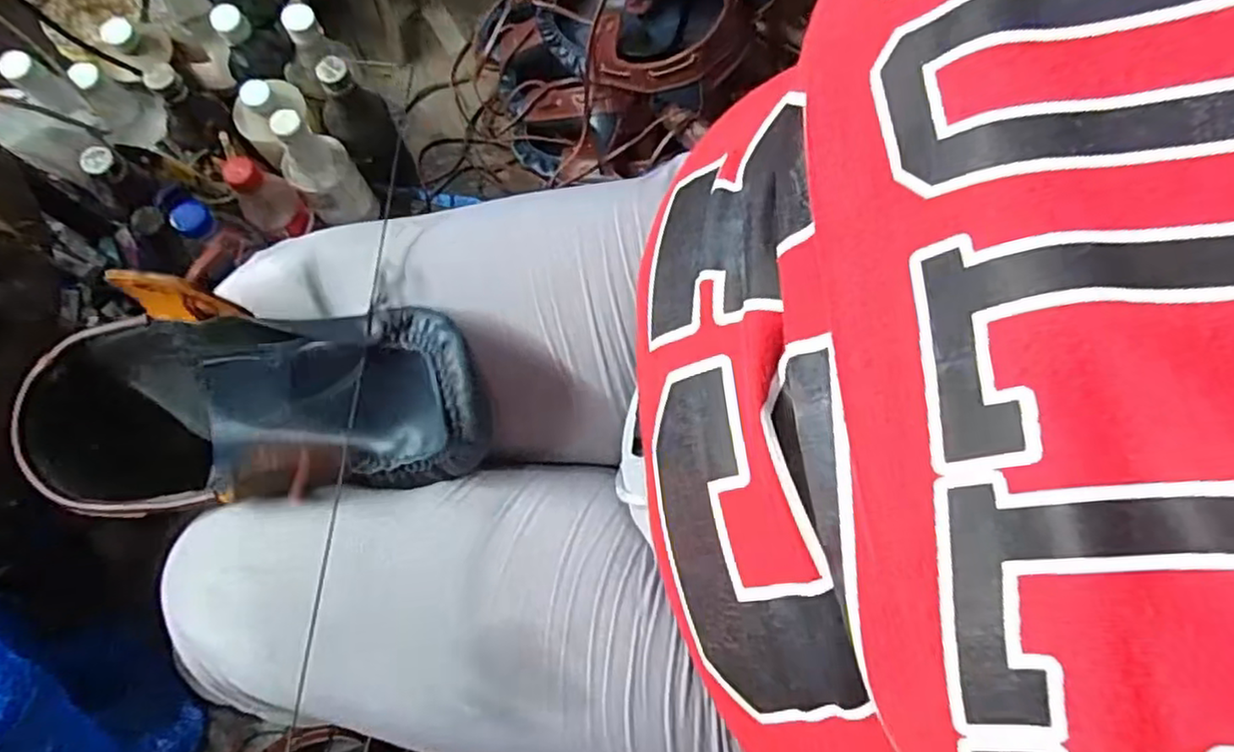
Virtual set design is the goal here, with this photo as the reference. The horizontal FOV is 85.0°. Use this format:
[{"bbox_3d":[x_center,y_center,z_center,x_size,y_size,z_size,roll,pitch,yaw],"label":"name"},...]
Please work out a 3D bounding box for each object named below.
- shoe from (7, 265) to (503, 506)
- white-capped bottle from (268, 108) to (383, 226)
[{"bbox_3d":[-0.178,0.014,0.316,0.233,0.103,0.084,-4,77,11],"label":"shoe"},{"bbox_3d":[-0.309,-0.214,0.707,0.065,0.165,0.057,-33,80,-8],"label":"white-capped bottle"}]

